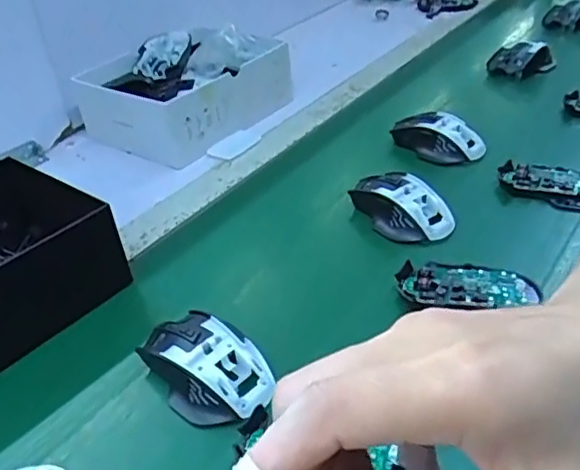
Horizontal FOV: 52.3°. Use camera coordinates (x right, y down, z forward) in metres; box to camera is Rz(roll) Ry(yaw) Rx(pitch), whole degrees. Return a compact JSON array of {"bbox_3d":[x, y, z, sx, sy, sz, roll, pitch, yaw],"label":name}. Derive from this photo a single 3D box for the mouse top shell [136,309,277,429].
[{"bbox_3d":[-0.065,0.094,0.447,0.072,0.035,0.116,-31,42,-31],"label":"mouse top shell"}]

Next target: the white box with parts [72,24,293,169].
[{"bbox_3d":[-0.144,-0.211,0.845,0.205,0.094,0.257,18,42,31],"label":"white box with parts"}]

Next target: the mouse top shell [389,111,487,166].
[{"bbox_3d":[0.176,-0.120,0.712,0.066,0.041,0.115,-32,42,-31],"label":"mouse top shell"}]

